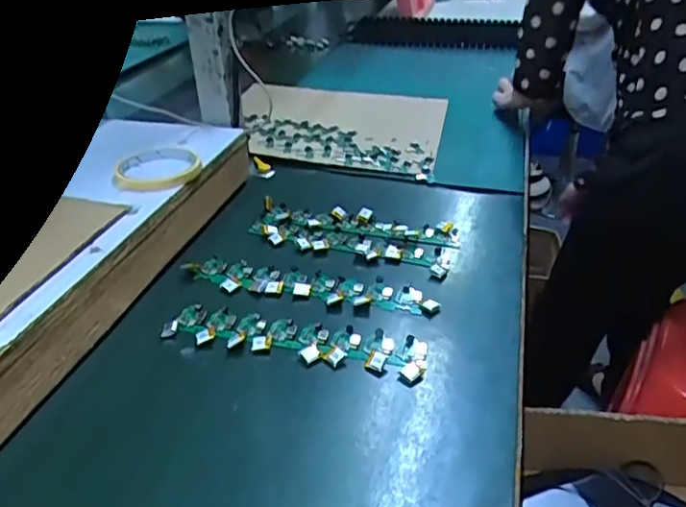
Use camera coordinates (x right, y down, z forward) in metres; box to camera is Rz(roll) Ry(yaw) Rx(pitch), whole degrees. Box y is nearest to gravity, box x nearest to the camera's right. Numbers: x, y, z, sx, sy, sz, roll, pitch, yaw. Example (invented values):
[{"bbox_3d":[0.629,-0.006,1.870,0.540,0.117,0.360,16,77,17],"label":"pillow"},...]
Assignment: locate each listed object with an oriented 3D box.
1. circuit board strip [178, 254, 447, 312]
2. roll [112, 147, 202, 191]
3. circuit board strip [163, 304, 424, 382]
[{"bbox_3d":[-0.034,0.028,0.566,0.242,0.008,0.046,6,34,11],"label":"circuit board strip"},{"bbox_3d":[-0.195,-0.089,0.624,0.087,0.013,0.092,-8,34,-11],"label":"roll"},{"bbox_3d":[-0.042,0.072,0.503,0.221,0.007,0.045,7,34,13],"label":"circuit board strip"}]

